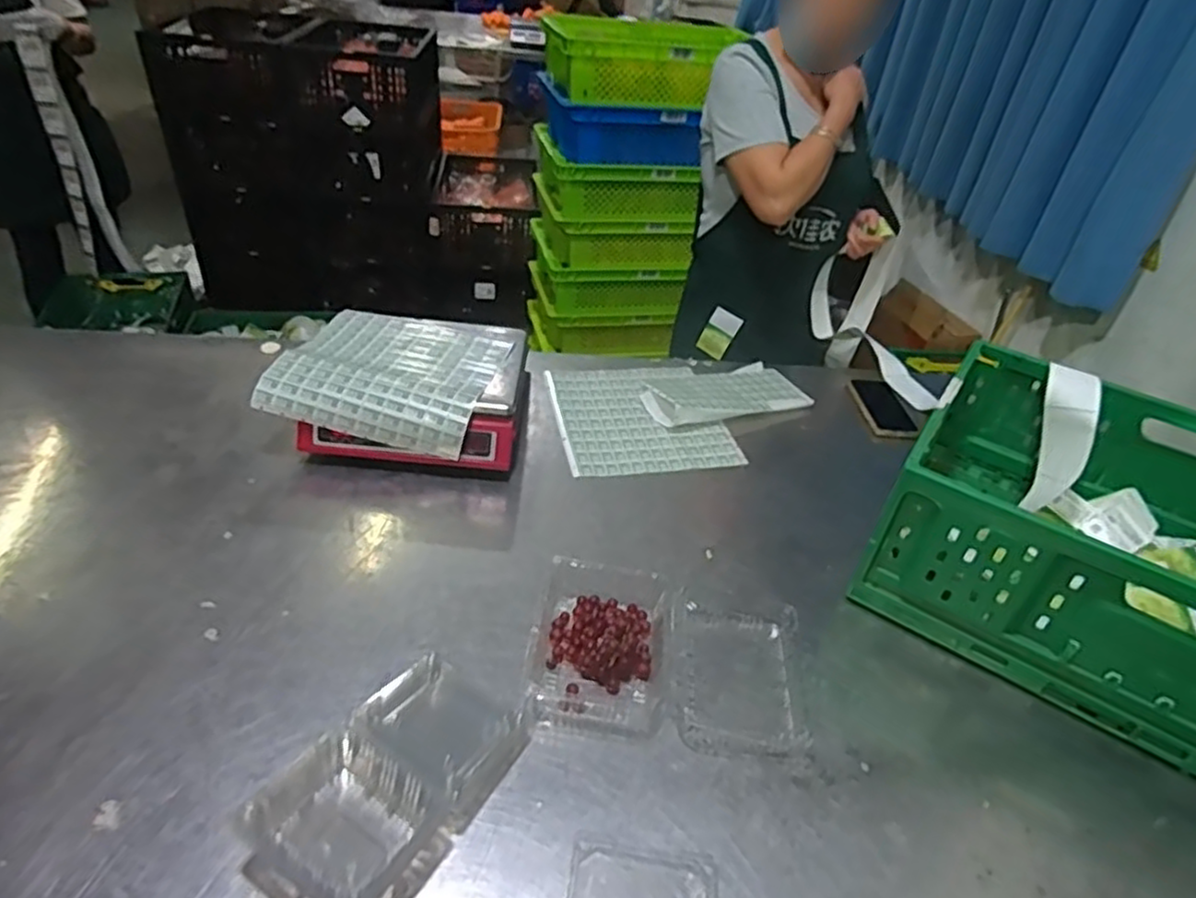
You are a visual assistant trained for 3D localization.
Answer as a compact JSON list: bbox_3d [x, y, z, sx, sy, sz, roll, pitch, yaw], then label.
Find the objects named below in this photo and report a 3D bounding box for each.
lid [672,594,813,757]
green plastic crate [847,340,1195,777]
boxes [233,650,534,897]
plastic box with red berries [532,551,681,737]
[{"bbox_3d":[0.155,0.247,0.781,0.139,0.021,0.178,7,38,1],"label":"lid"},{"bbox_3d":[0.676,0.138,0.841,0.590,0.212,0.399,28,42,25],"label":"green plastic crate"},{"bbox_3d":[-0.181,0.295,0.631,0.140,0.069,0.238,22,40,19],"label":"boxes"},{"bbox_3d":[0.007,0.208,0.793,0.155,0.049,0.212,11,38,5],"label":"plastic box with red berries"}]

